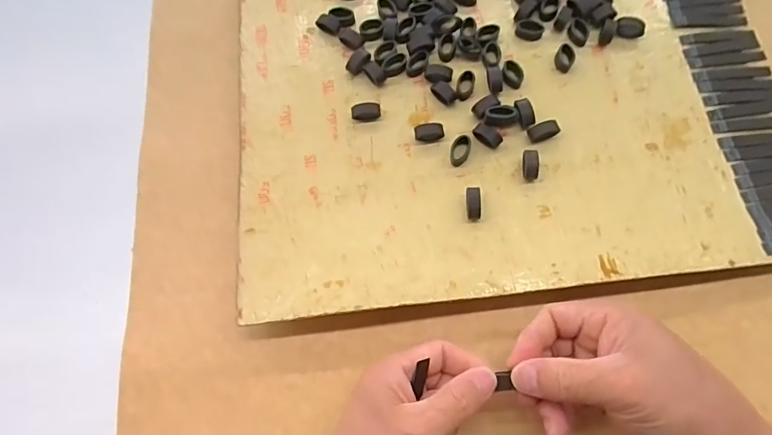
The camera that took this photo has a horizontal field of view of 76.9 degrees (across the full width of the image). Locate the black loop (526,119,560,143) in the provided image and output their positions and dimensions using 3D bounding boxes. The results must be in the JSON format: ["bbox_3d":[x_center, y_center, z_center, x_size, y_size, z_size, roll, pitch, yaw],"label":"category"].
[{"bbox_3d":[0.117,-0.064,0.361,0.022,0.007,0.012,-20,69,-6],"label":"black loop"}]

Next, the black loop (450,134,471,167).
[{"bbox_3d":[0.055,-0.050,0.360,0.013,0.011,0.024,12,69,6],"label":"black loop"}]

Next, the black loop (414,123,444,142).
[{"bbox_3d":[0.032,-0.064,0.366,0.022,0.006,0.013,-2,68,1],"label":"black loop"}]

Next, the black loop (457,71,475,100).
[{"bbox_3d":[0.062,-0.102,0.375,0.013,0.009,0.023,12,69,7],"label":"black loop"}]

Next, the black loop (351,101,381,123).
[{"bbox_3d":[-0.015,-0.081,0.376,0.022,0.012,0.013,-6,68,-1],"label":"black loop"}]

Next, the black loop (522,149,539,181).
[{"bbox_3d":[0.104,-0.038,0.349,0.009,0.014,0.022,1,68,2],"label":"black loop"}]

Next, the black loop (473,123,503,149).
[{"bbox_3d":[0.075,-0.061,0.358,0.022,0.010,0.010,40,74,16],"label":"black loop"}]

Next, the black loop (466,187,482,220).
[{"bbox_3d":[0.062,-0.009,0.343,0.011,0.011,0.022,0,68,1],"label":"black loop"}]

